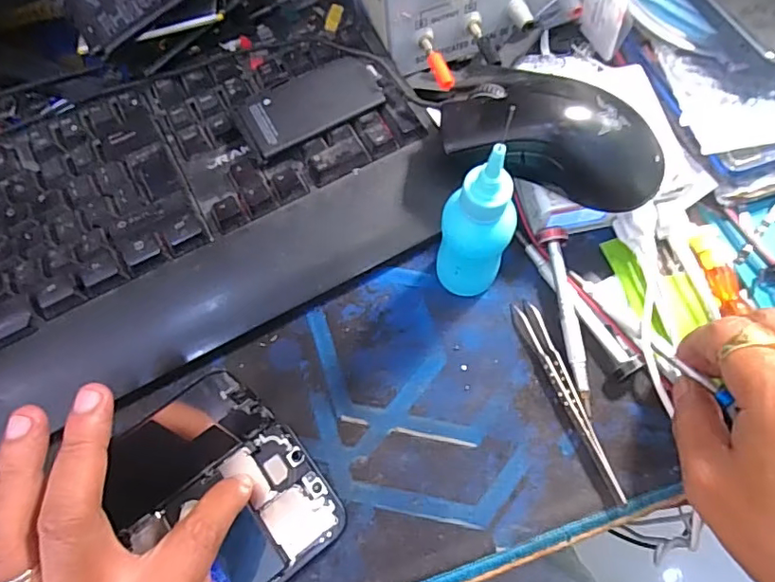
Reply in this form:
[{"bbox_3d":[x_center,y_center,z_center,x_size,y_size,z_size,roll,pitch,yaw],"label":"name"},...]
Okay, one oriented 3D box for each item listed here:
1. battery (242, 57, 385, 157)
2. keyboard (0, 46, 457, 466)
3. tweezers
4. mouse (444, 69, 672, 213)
[{"bbox_3d":[-0.046,-0.115,0.332,0.083,0.009,0.042,-29,69,-9],"label":"battery"},{"bbox_3d":[-0.180,-0.022,0.319,0.427,0.040,0.179,-27,69,-8],"label":"keyboard"},{"bbox_3d":[0.096,0.057,0.290,0.012,0.010,0.112,-19,68,-5],"label":"tweezers"},{"bbox_3d":[0.087,-0.079,0.290,0.119,0.042,0.058,22,70,12],"label":"mouse"}]

